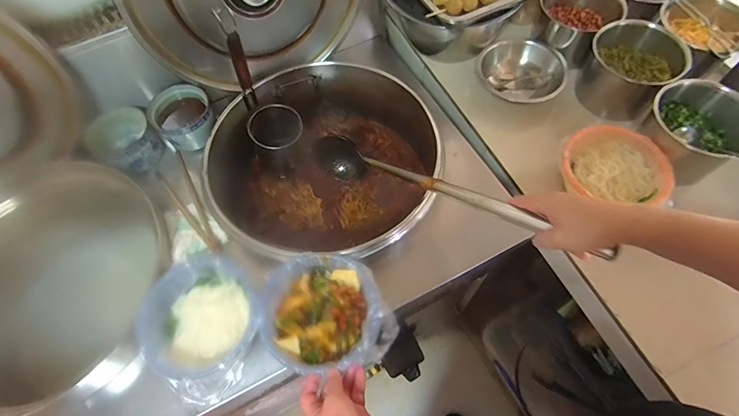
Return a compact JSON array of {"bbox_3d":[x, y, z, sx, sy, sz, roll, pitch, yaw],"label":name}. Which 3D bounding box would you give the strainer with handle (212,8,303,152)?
[{"bbox_3d":[-0.209,-0.219,0.792,0.112,0.238,0.109,-19,64,-7],"label":"strainer with handle"}]

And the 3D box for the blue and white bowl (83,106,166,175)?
[{"bbox_3d":[-0.477,-0.135,0.787,0.119,0.067,0.116,-1,63,2],"label":"blue and white bowl"}]

